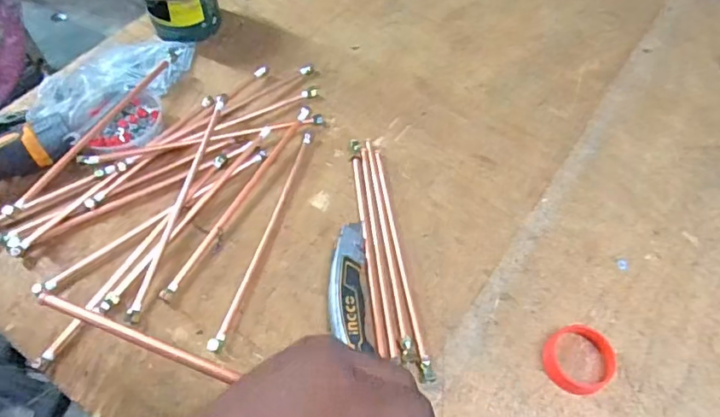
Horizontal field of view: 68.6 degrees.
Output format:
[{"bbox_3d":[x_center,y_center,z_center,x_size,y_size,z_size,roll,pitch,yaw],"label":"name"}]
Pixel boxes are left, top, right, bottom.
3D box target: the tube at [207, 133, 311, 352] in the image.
[{"bbox_3d":[-0.112,0.026,0.632,0.014,0.013,0.303,13,59,8],"label":"tube"}]

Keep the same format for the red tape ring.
[{"bbox_3d":[0.229,0.157,0.550,0.064,0.025,0.069,0,58,0],"label":"red tape ring"}]

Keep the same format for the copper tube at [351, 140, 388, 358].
[{"bbox_3d":[0.008,0.034,0.627,0.013,0.010,0.282,-5,58,-4],"label":"copper tube"}]

